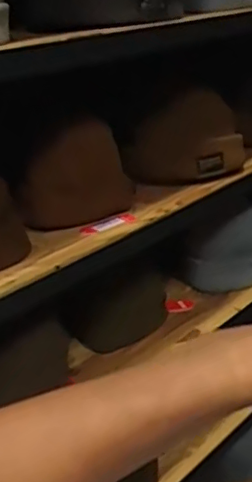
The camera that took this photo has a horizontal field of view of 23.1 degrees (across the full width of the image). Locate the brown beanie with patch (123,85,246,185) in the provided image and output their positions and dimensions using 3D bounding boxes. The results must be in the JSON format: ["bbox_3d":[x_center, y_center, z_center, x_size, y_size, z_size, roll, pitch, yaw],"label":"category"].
[{"bbox_3d":[0.082,-0.136,0.825,0.077,0.114,0.184,18,31,39],"label":"brown beanie with patch"}]

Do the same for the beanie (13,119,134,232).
[{"bbox_3d":[-0.056,-0.073,0.724,0.040,0.116,0.180,12,27,31],"label":"beanie"}]

